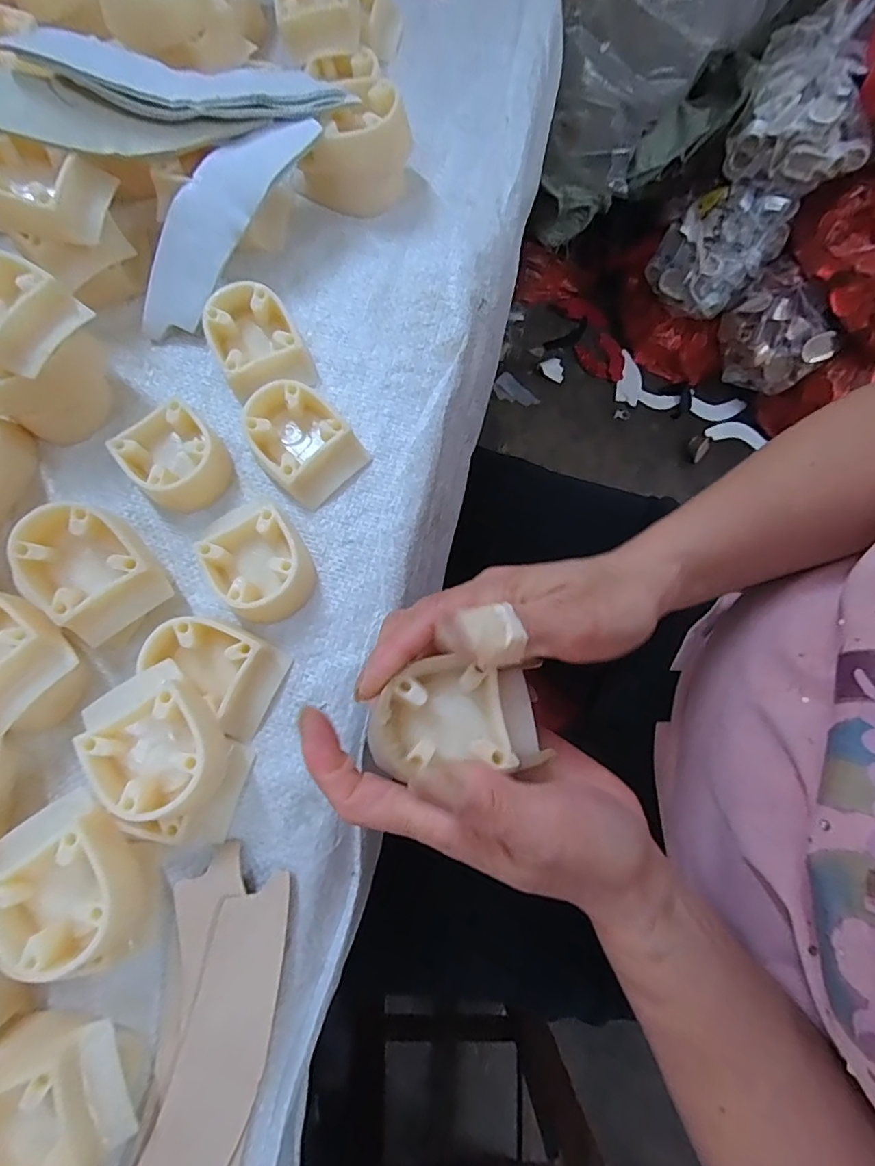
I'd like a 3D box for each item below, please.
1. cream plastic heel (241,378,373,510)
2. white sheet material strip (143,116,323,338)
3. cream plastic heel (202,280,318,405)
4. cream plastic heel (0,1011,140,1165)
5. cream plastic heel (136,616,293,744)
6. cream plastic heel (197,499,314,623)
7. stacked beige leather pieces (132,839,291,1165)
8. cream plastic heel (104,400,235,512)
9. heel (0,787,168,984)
[{"bbox_3d":[-0.071,-0.075,0.274,0.048,0.025,0.056,-40,82,-9],"label":"cream plastic heel"},{"bbox_3d":[-0.119,-0.195,0.280,0.034,0.018,0.137,42,99,9],"label":"white sheet material strip"},{"bbox_3d":[-0.099,-0.131,0.285,0.045,0.025,0.054,-27,80,-7],"label":"cream plastic heel"},{"bbox_3d":[-0.153,0.203,0.201,0.055,0.044,0.051,0,78,-2],"label":"cream plastic heel"},{"bbox_3d":[-0.108,0.043,0.249,0.057,0.024,0.045,25,78,3],"label":"cream plastic heel"},{"bbox_3d":[-0.092,-0.012,0.262,0.045,0.023,0.062,-37,82,-9],"label":"cream plastic heel"},{"bbox_3d":[-0.098,0.203,0.219,0.047,0.011,0.162,7,78,3],"label":"stacked beige leather pieces"},{"bbox_3d":[-0.136,-0.065,0.273,0.045,0.021,0.048,-41,82,-9],"label":"cream plastic heel"},{"bbox_3d":[-0.151,0.128,0.220,0.050,0.039,0.070,-30,81,-7],"label":"heel"}]

